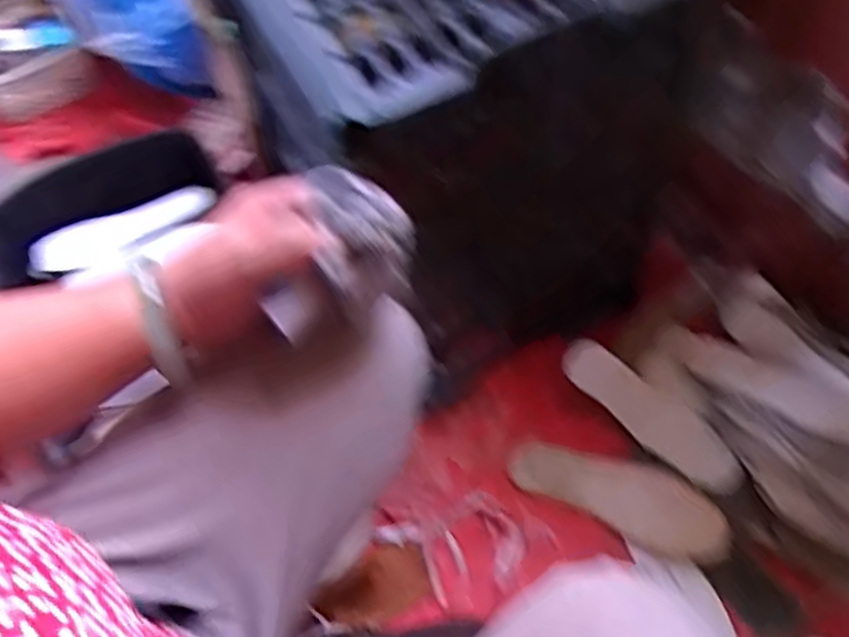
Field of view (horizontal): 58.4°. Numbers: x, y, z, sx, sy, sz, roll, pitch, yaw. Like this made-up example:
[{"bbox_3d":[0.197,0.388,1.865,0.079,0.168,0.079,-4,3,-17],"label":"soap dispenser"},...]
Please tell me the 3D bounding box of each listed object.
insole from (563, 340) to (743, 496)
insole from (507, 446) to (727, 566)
[{"bbox_3d":[0.246,0.108,0.829,0.220,0.015,0.062,36,103,9],"label":"insole"},{"bbox_3d":[0.212,0.189,0.824,0.231,0.025,0.083,24,67,15],"label":"insole"}]

